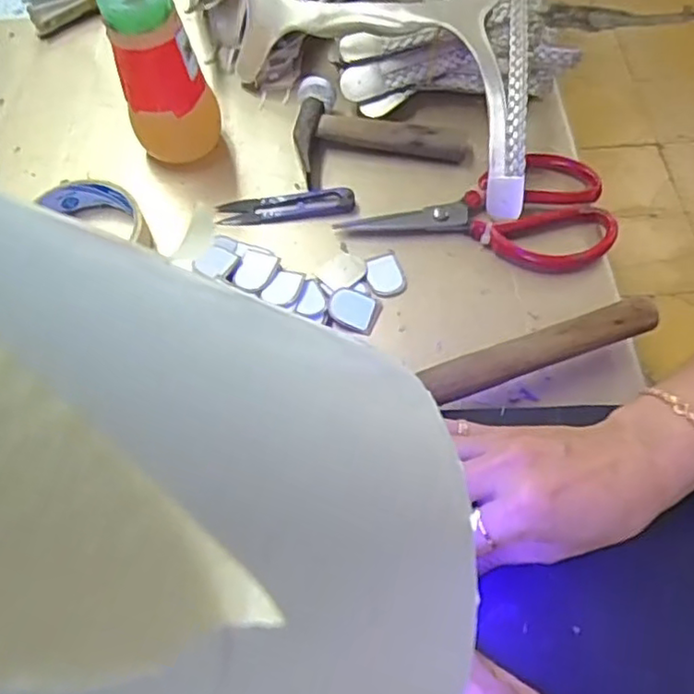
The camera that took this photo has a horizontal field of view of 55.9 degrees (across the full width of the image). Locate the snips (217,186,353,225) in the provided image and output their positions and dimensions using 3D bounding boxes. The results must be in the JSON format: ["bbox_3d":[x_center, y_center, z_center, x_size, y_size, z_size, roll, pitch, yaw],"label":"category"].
[{"bbox_3d":[-0.045,-0.104,0.486,0.098,0.006,0.023,-7,78,-1],"label":"snips"}]

